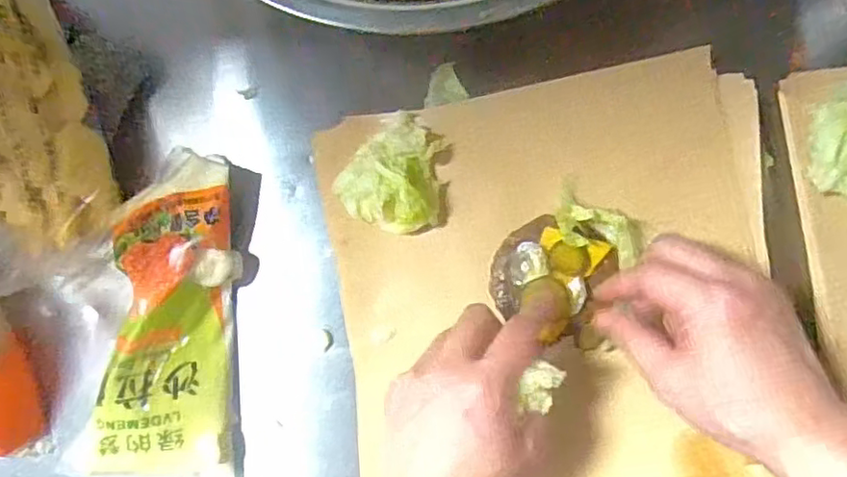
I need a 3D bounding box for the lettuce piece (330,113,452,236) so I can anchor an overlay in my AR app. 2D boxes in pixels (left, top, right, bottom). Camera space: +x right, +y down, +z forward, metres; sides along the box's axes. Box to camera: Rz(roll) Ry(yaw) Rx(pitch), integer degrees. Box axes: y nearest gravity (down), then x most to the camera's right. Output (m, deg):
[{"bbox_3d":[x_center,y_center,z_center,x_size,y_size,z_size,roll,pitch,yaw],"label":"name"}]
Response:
[{"bbox_3d":[-0.016,-0.044,0.467,0.075,0.039,0.082,37,94,5],"label":"lettuce piece"}]

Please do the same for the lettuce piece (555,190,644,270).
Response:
[{"bbox_3d":[0.124,-0.006,0.453,0.063,0.021,0.033,28,94,5],"label":"lettuce piece"}]

